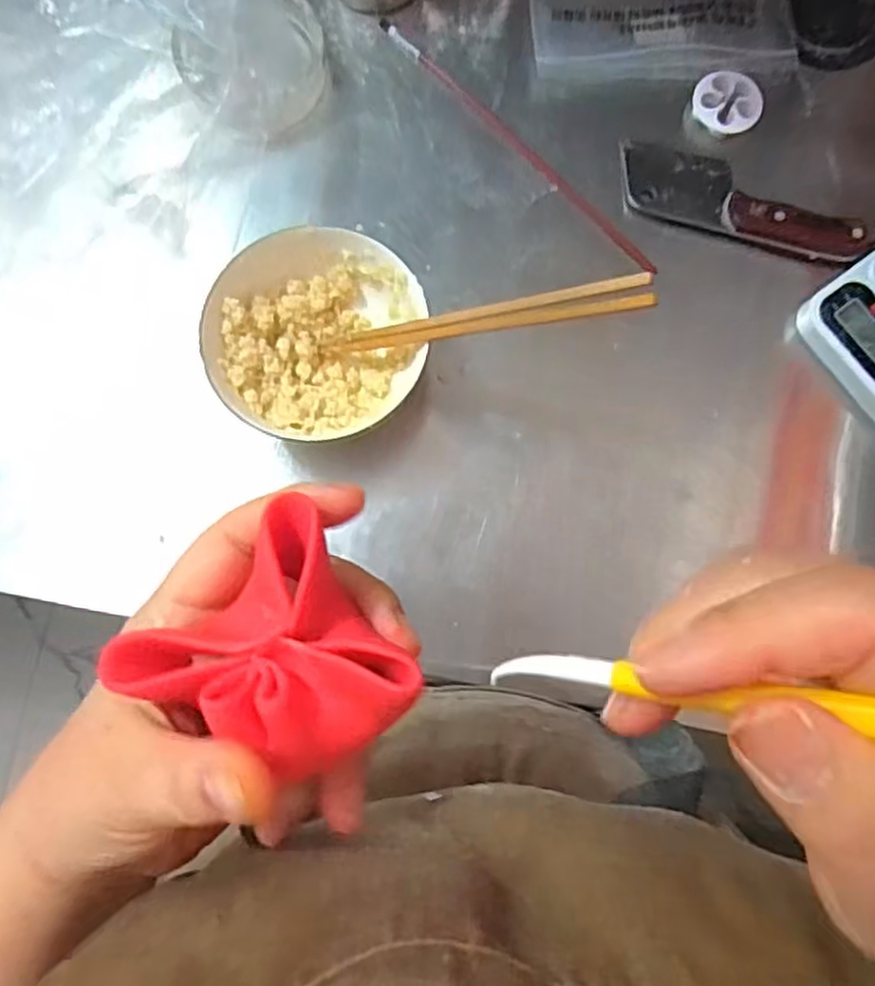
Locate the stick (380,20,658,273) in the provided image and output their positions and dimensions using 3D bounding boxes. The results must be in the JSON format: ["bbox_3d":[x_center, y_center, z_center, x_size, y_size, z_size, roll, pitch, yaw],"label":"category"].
[{"bbox_3d":[0.056,-0.257,0.527,0.010,0.006,0.278,-43,83,-7],"label":"stick"}]

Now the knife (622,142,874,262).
[{"bbox_3d":[0.220,-0.208,0.515,0.179,0.017,0.056,16,80,2],"label":"knife"}]

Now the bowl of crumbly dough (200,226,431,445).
[{"bbox_3d":[-0.075,-0.096,0.468,0.132,0.066,0.120,0,80,-1],"label":"bowl of crumbly dough"}]

